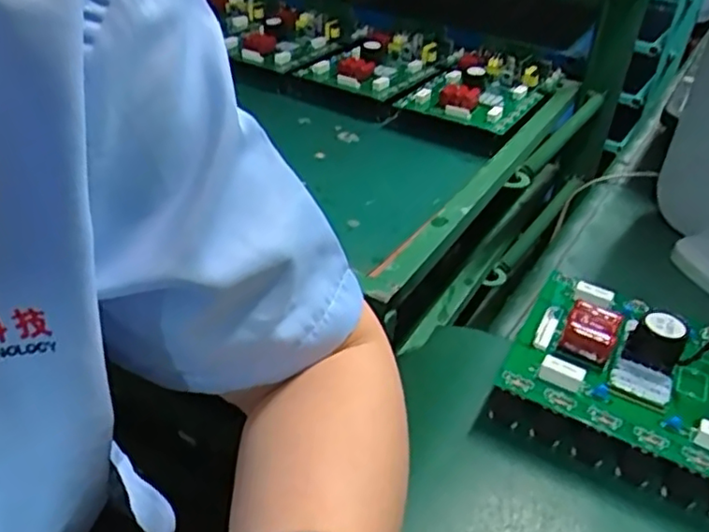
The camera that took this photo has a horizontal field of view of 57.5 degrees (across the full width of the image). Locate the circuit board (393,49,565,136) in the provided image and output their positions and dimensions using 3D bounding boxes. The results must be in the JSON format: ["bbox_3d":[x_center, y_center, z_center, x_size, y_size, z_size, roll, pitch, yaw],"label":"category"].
[{"bbox_3d":[0.140,-0.203,0.709,0.126,0.031,0.174,21,42,22],"label":"circuit board"}]

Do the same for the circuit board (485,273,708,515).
[{"bbox_3d":[0.201,0.074,0.346,0.227,0.055,0.121,20,38,21],"label":"circuit board"}]

